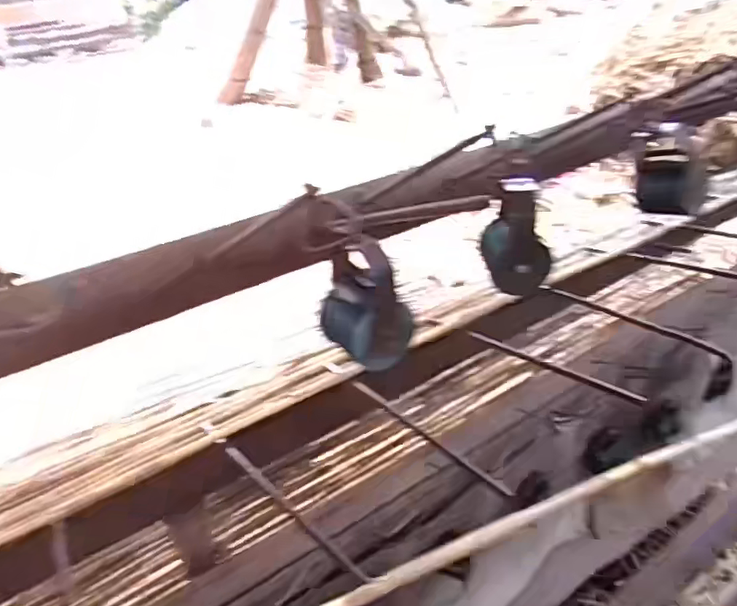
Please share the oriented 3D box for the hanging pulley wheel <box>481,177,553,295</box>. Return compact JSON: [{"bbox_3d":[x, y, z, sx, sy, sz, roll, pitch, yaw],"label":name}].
[{"bbox_3d":[0.104,-0.046,0.401,0.053,0.069,0.049,0,31,12],"label":"hanging pulley wheel"}]

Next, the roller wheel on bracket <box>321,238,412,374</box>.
[{"bbox_3d":[-0.003,-0.001,0.340,0.043,0.072,0.042,-21,33,-23],"label":"roller wheel on bracket"}]

